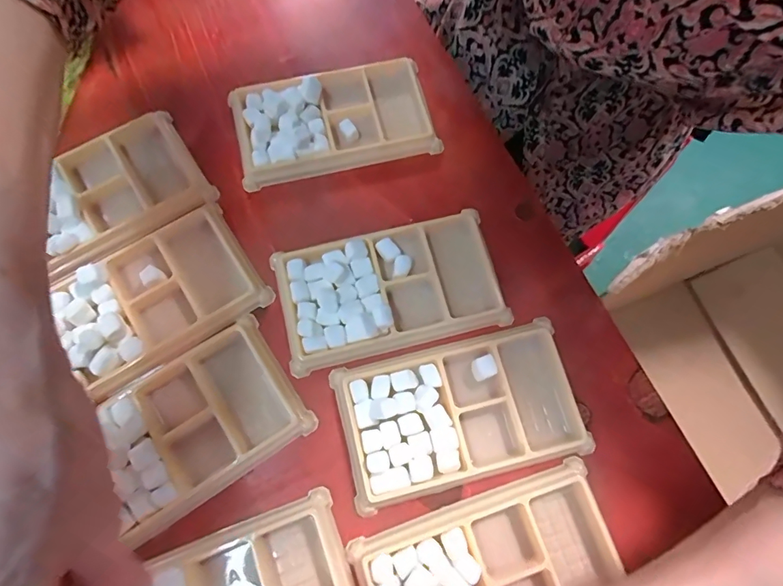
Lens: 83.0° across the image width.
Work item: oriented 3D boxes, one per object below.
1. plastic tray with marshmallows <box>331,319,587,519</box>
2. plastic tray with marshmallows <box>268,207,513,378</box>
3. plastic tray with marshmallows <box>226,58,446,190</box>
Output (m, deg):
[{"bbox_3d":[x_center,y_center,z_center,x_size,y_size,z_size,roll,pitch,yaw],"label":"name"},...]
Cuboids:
[{"bbox_3d":[0.039,0.066,0.253,0.135,0.012,0.075,-14,74,-6],"label":"plastic tray with marshmallows"},{"bbox_3d":[-0.001,-0.005,0.271,0.136,0.018,0.078,-14,74,-6],"label":"plastic tray with marshmallows"},{"bbox_3d":[-0.040,-0.121,0.305,0.132,0.019,0.074,-13,74,-6],"label":"plastic tray with marshmallows"}]

